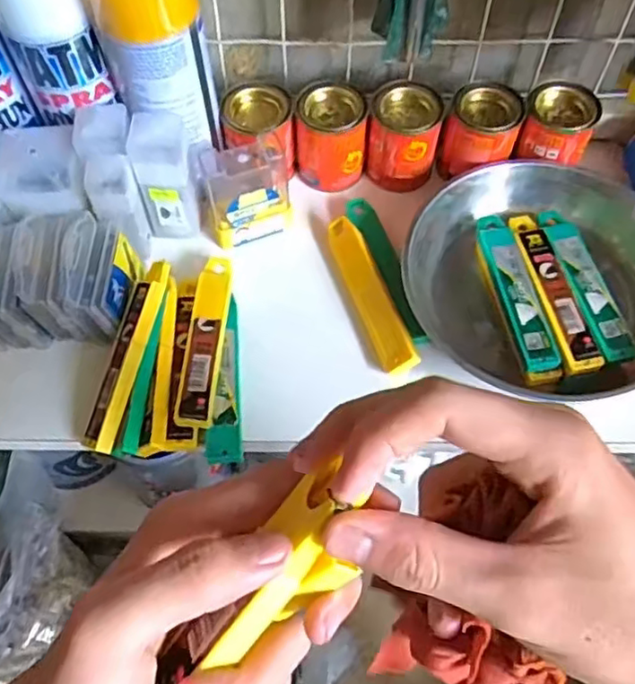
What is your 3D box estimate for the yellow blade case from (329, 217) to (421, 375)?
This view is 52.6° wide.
[{"bbox_3d":[0.038,-0.037,0.471,0.024,0.020,0.131,-17,59,-10],"label":"yellow blade case"}]

